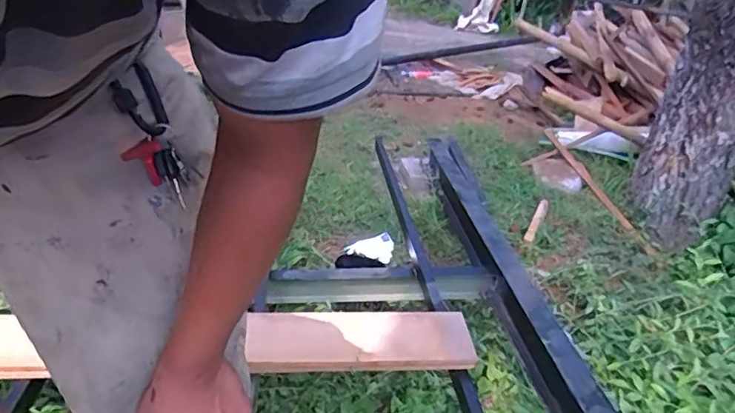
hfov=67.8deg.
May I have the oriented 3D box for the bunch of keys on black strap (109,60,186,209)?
[{"bbox_3d":[-0.195,-0.064,0.484,0.045,0.126,0.024,-18,2,-30],"label":"bunch of keys on black strap"}]

